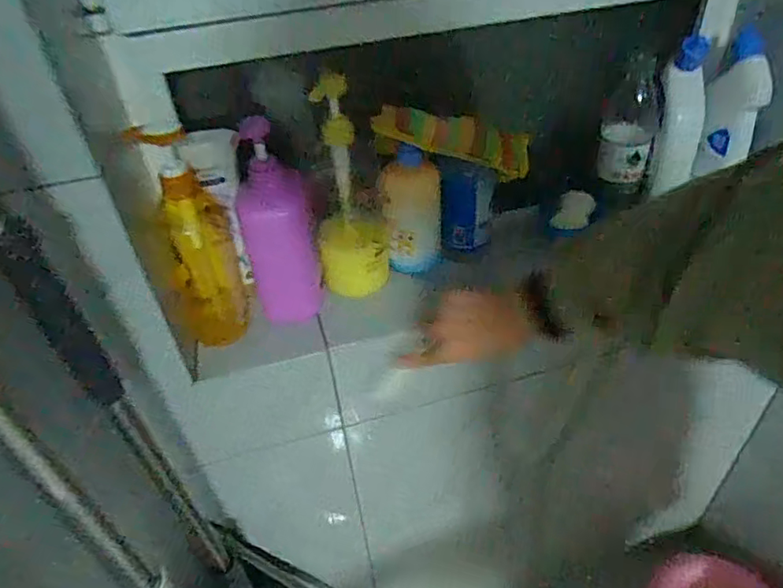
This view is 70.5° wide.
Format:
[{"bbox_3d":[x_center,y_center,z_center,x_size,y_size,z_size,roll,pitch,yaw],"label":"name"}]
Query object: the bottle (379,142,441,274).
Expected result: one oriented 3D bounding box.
[{"bbox_3d":[0.025,-0.098,0.675,0.069,0.154,0.041,-1,40,4],"label":"bottle"}]

